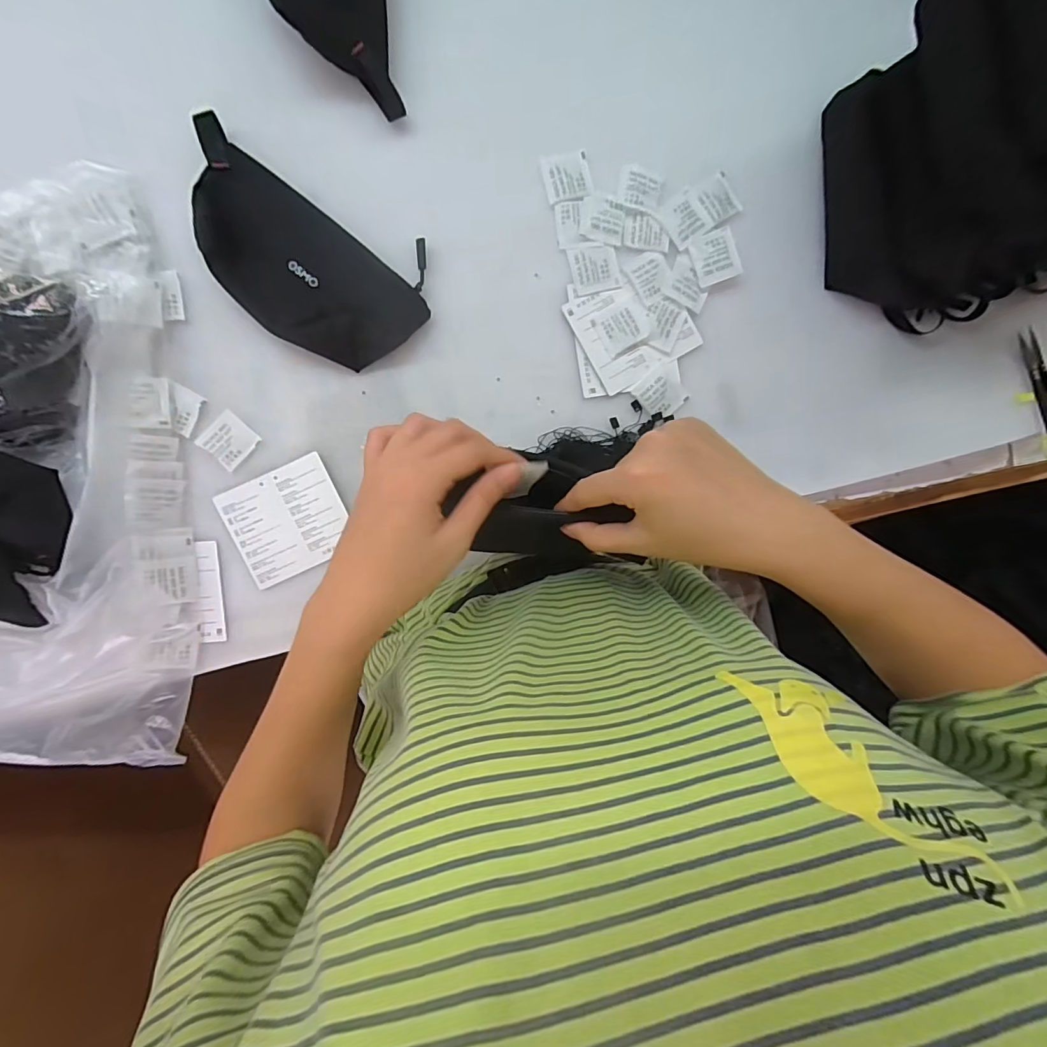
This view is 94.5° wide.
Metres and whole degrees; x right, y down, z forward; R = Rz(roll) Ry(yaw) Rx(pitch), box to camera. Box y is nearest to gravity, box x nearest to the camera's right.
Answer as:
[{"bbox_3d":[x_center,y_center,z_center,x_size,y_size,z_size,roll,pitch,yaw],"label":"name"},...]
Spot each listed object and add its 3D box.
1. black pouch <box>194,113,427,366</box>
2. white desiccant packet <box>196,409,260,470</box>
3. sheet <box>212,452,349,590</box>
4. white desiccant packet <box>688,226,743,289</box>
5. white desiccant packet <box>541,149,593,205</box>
[{"bbox_3d":[-0.182,-0.213,0.393,0.205,0.032,0.114,30,92,-6],"label":"black pouch"},{"bbox_3d":[-0.250,-0.070,0.411,0.037,0.006,0.038,42,91,-6],"label":"white desiccant packet"},{"bbox_3d":[-0.205,-0.002,0.425,0.097,0.007,0.088,-25,96,-1],"label":"sheet"},{"bbox_3d":[0.169,-0.234,0.424,0.040,0.007,0.042,-21,96,-2],"label":"white desiccant packet"},{"bbox_3d":[0.038,-0.295,0.412,0.040,0.004,0.038,-12,95,-3],"label":"white desiccant packet"}]

